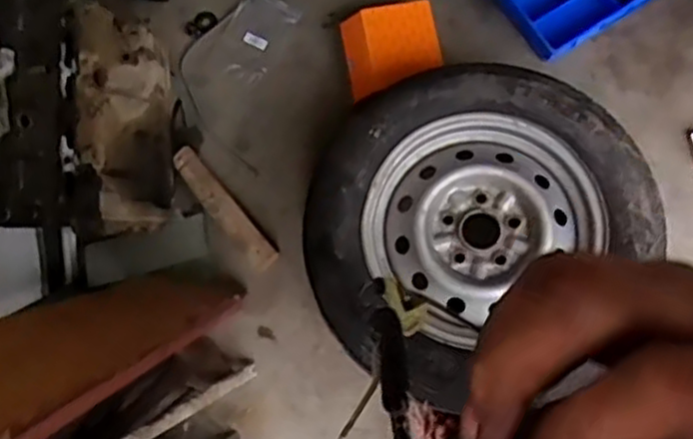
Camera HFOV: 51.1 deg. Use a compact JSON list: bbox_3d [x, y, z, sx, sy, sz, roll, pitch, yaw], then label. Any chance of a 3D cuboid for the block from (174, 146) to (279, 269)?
[{"bbox_3d":[-0.234,-0.022,1.390,0.051,0.031,0.274,-40,80,-8],"label":"block"}]

